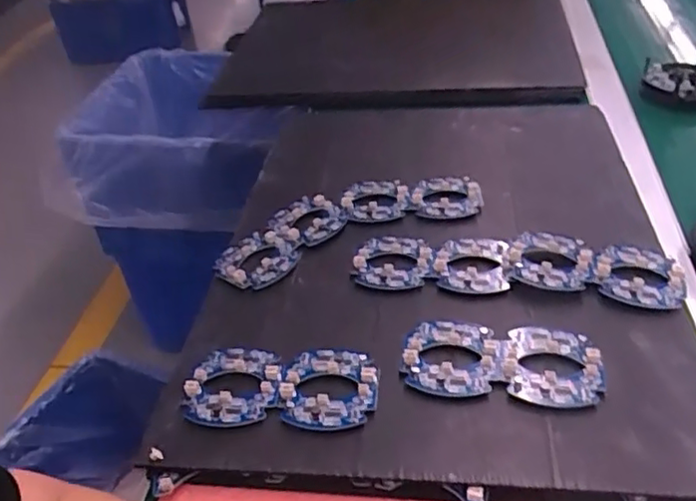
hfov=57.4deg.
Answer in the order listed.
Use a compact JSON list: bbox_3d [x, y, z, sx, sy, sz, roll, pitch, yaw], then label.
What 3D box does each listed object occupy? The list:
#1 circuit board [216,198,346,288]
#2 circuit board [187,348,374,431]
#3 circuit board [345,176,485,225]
[{"bbox_3d":[-0.056,-0.008,0.554,0.061,0.011,0.124,26,48,35],"label":"circuit board"},{"bbox_3d":[-0.044,0.089,0.423,0.125,0.010,0.061,-1,38,7],"label":"circuit board"},{"bbox_3d":[0.059,-0.051,0.588,0.126,0.009,0.060,-4,38,3],"label":"circuit board"}]

